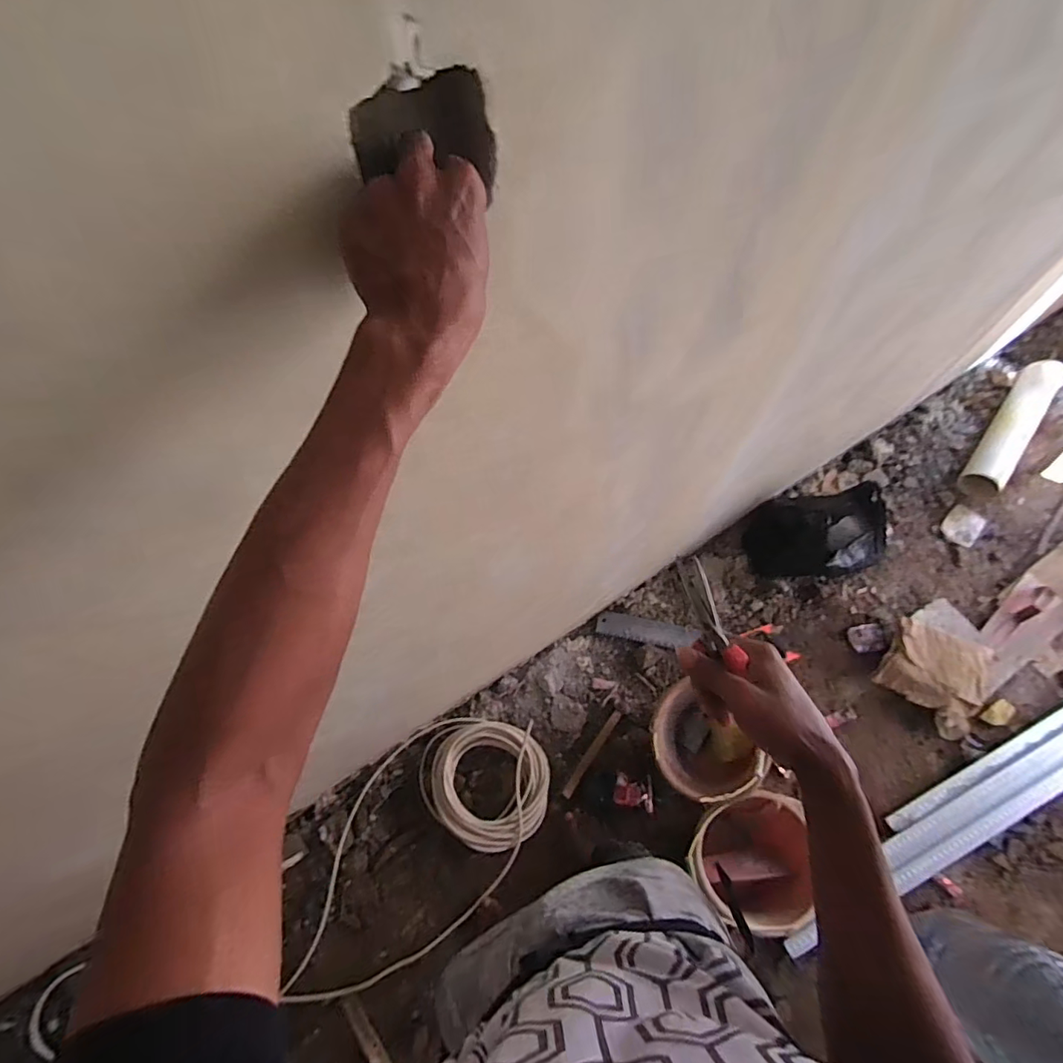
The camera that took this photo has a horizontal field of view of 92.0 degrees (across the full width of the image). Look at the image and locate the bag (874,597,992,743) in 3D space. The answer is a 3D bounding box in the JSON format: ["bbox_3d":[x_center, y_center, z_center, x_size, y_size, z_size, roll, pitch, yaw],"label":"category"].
[{"bbox_3d":[1.124,0.363,1.420,0.249,0.073,0.348,25,82,14],"label":"bag"}]

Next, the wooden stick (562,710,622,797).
[{"bbox_3d":[0.162,0.591,1.374,0.027,0.015,0.254,33,69,17],"label":"wooden stick"}]

